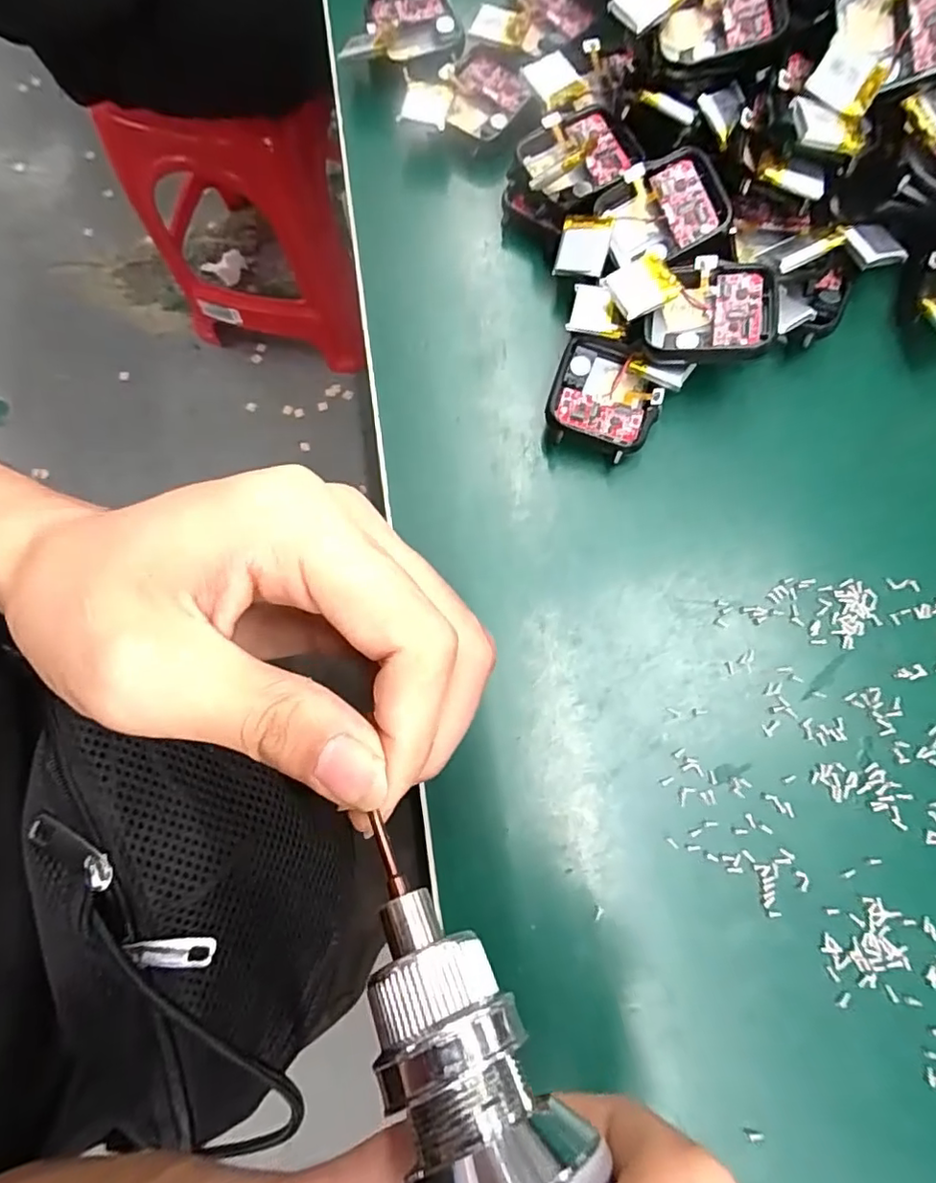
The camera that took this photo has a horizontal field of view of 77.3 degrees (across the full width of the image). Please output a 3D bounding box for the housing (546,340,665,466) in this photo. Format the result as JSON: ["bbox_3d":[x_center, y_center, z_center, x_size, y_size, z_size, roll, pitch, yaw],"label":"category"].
[{"bbox_3d":[0.050,-0.069,0.214,0.039,0.012,0.041,20,79,5],"label":"housing"}]

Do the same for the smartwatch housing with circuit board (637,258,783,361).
[{"bbox_3d":[0.085,-0.097,0.202,0.041,0.009,0.037,11,79,3],"label":"smartwatch housing with circuit board"}]

